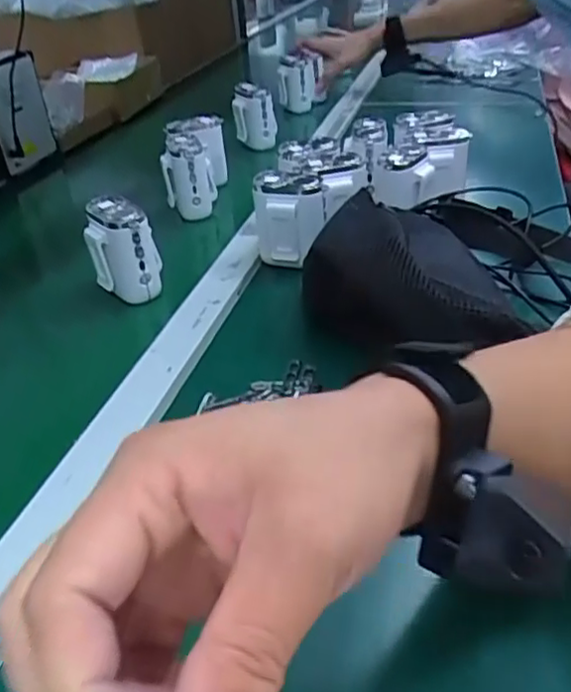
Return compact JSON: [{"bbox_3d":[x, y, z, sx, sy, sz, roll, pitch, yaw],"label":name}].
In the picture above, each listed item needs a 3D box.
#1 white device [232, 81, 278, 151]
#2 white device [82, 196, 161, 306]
[{"bbox_3d":[-0.046,-0.336,0.946,0.062,0.084,0.049,-4,34,0],"label":"white device"},{"bbox_3d":[-0.148,-0.090,0.588,0.067,0.079,0.052,17,39,27],"label":"white device"}]

